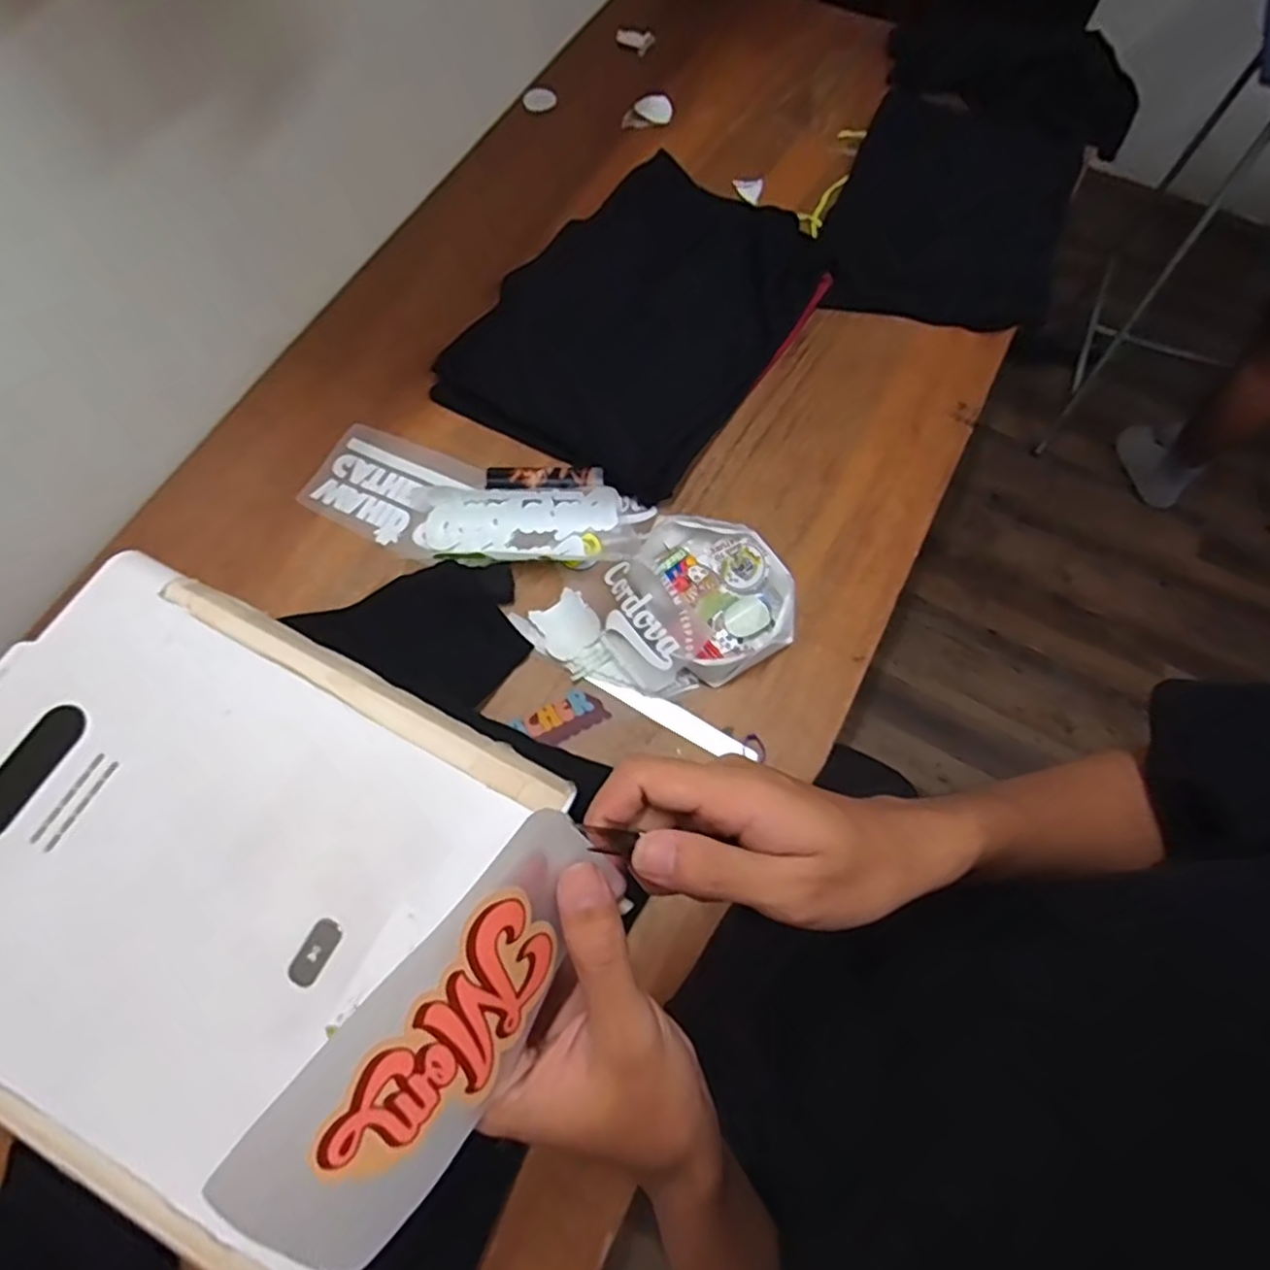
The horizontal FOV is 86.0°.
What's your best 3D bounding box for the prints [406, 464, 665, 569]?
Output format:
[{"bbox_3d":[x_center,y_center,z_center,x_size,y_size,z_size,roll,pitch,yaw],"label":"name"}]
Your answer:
[{"bbox_3d":[-0.128,-0.138,0.837,0.294,0.040,0.117,-1,70,0],"label":"prints"}]

